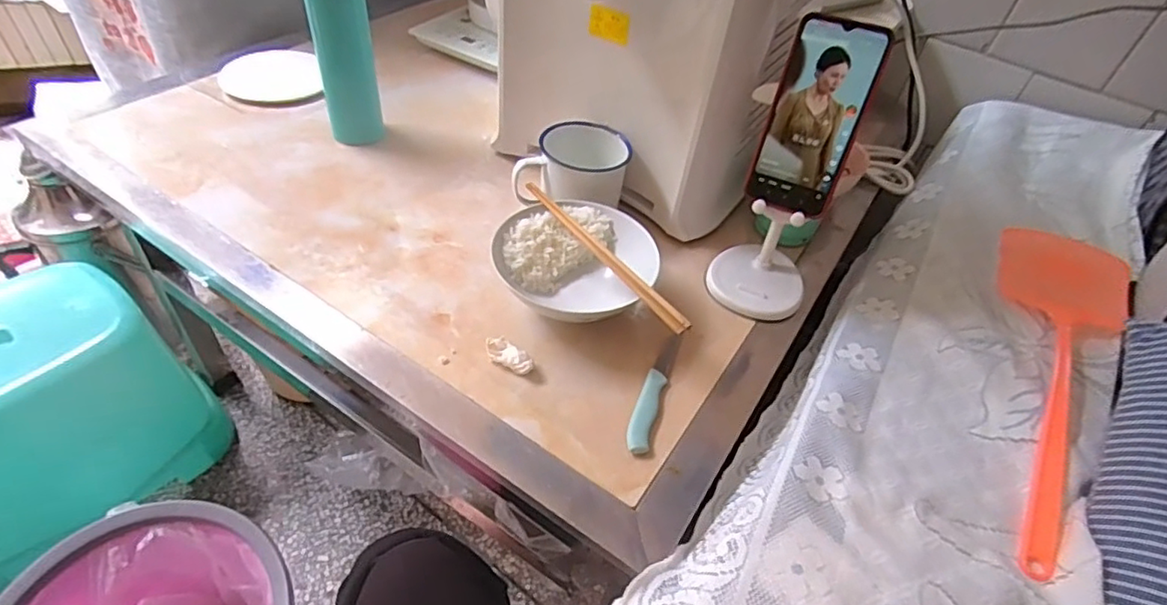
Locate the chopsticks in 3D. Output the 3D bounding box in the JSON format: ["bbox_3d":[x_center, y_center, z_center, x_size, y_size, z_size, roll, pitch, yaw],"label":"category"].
[{"bbox_3d":[0.015,-0.048,0.551,0.014,0.010,0.226,-24,54,-29],"label":"chopsticks"}]

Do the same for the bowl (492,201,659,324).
[{"bbox_3d":[-0.006,-0.034,0.580,0.142,0.060,0.133,4,45,-4],"label":"bowl"}]

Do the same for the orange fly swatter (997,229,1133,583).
[{"bbox_3d":[0.452,0.062,0.564,0.119,0.018,0.449,26,48,17],"label":"orange fly swatter"}]

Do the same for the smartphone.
[{"bbox_3d":[0.200,-0.158,0.521,0.073,0.162,0.008,22,27,15],"label":"smartphone"}]

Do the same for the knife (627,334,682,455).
[{"bbox_3d":[0.062,0.073,0.524,0.019,0.011,0.137,17,46,8],"label":"knife"}]

